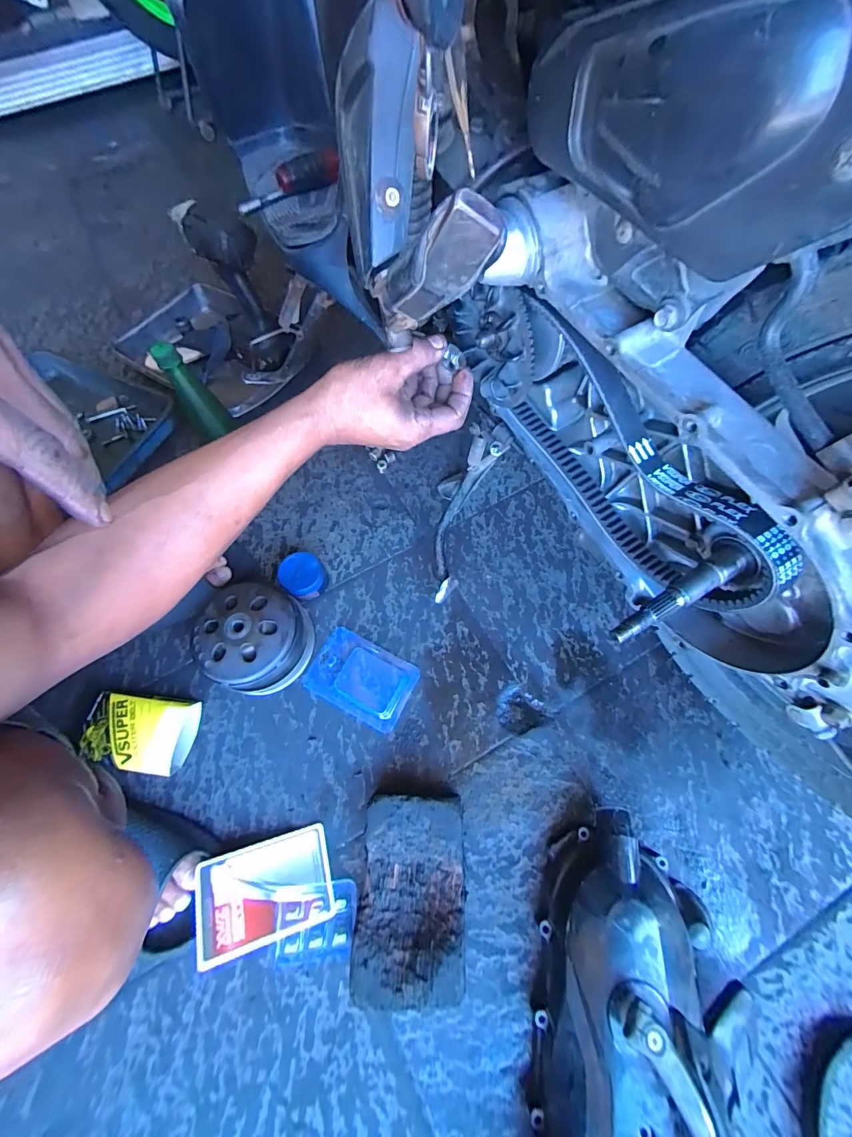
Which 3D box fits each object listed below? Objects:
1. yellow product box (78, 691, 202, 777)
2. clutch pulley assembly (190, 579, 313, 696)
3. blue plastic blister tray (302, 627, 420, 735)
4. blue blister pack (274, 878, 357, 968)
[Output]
[{"bbox_3d":[-0.359,0.207,0.517,0.137,0.040,0.085,4,67,5],"label":"yellow product box"},{"bbox_3d":[-0.220,0.091,0.532,0.121,0.083,0.127,-1,66,2],"label":"clutch pulley assembly"},{"bbox_3d":[-0.087,0.145,0.544,0.137,0.010,0.090,25,70,13],"label":"blue plastic blister tray"},{"bbox_3d":[-0.117,0.379,0.438,0.081,0.011,0.067,0,71,-7],"label":"blue blister pack"}]

